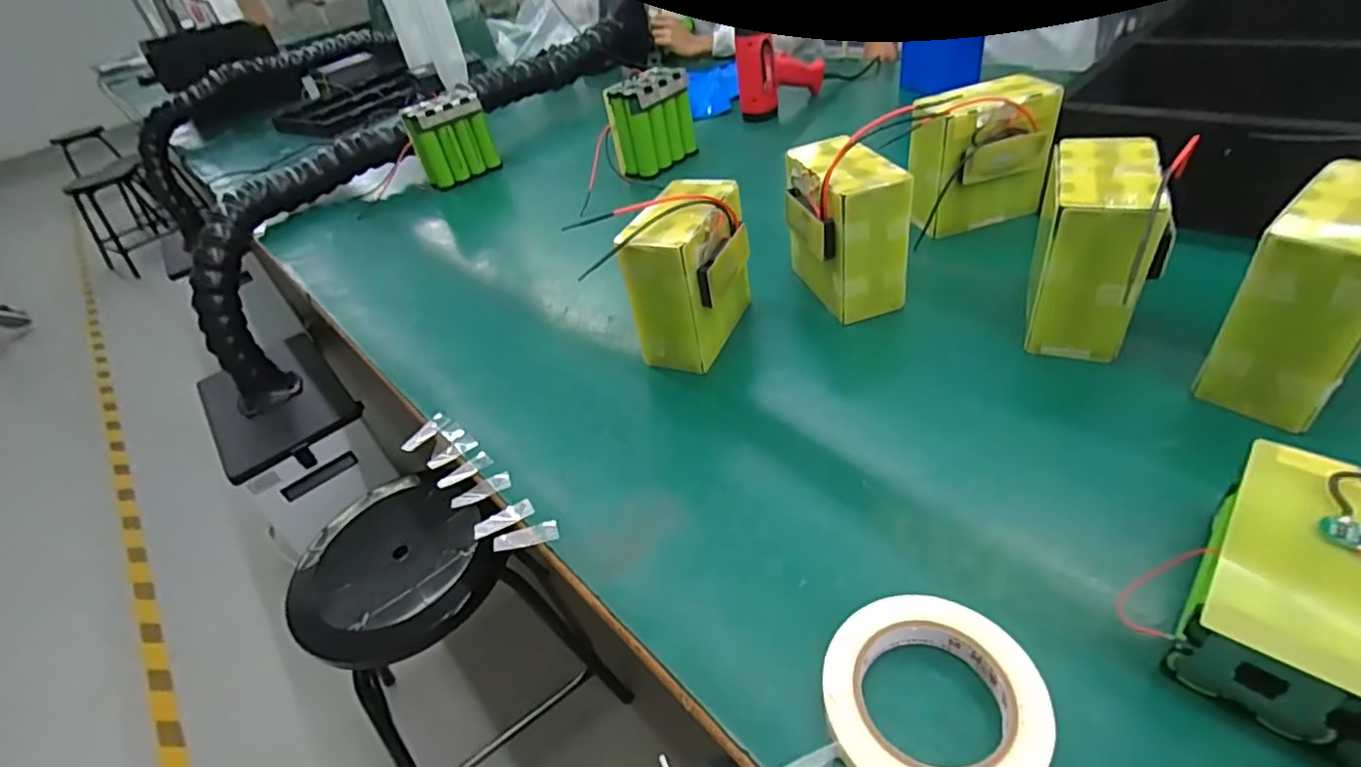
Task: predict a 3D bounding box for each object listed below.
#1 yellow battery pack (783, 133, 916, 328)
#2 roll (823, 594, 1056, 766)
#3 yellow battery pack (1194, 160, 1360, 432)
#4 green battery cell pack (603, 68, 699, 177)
[{"bbox_3d":[0.168,-0.163,0.656,0.088,0.148,0.142,-22,39,-11],"label":"yellow battery pack"},{"bbox_3d":[0.139,0.176,0.342,0.112,0.022,0.113,-4,41,3],"label":"roll"},{"bbox_3d":[0.472,-0.063,0.450,0.133,0.142,0.084,-34,43,-24],"label":"yellow battery pack"},{"bbox_3d":[-0.048,-0.447,1.061,0.085,0.141,0.127,25,52,36],"label":"green battery cell pack"}]

